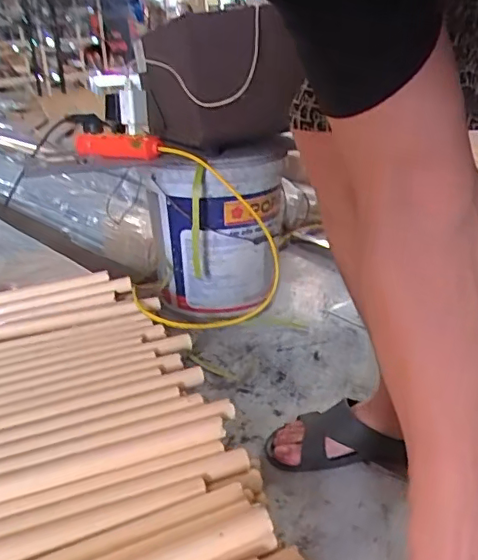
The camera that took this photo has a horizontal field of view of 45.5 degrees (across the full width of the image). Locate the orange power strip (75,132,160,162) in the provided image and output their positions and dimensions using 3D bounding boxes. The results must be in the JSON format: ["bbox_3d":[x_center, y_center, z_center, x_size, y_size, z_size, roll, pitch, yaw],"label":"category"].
[{"bbox_3d":[-0.214,-0.234,0.998,0.160,0.038,0.044,7,27,16],"label":"orange power strip"}]

